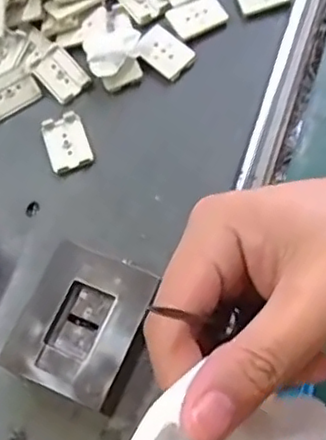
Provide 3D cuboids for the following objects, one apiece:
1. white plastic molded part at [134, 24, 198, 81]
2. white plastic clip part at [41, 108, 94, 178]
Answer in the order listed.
[{"bbox_3d":[0.001,-0.115,0.444,0.039,0.008,0.027,37,75,18],"label":"white plastic molded part"},{"bbox_3d":[-0.063,-0.051,0.427,0.028,0.004,0.043,-20,67,-4],"label":"white plastic clip part"}]

